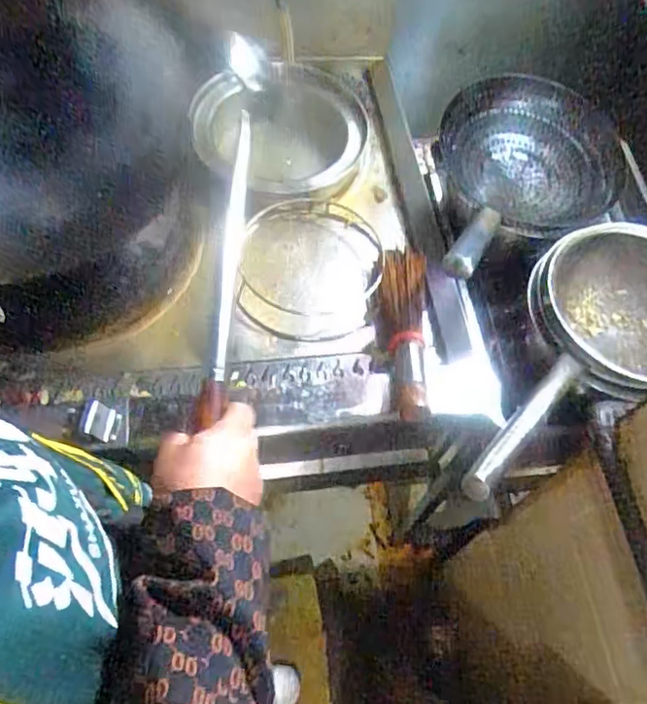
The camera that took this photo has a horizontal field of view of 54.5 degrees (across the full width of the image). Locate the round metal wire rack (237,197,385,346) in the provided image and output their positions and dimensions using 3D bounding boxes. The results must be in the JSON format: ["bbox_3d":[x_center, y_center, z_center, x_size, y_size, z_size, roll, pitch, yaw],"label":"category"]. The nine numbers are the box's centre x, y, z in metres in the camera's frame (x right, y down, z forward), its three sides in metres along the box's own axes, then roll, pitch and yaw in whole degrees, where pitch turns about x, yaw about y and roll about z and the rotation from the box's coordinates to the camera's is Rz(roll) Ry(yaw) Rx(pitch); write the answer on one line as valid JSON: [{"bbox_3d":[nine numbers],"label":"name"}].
[{"bbox_3d":[-0.021,-0.126,0.962,0.219,0.045,0.240,0,60,1],"label":"round metal wire rack"}]

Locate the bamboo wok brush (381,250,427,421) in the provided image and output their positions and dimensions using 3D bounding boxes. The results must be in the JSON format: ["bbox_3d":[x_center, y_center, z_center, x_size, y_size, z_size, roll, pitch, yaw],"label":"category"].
[{"bbox_3d":[0.113,-0.043,0.892,0.062,0.057,0.299,4,60,3],"label":"bamboo wok brush"}]

